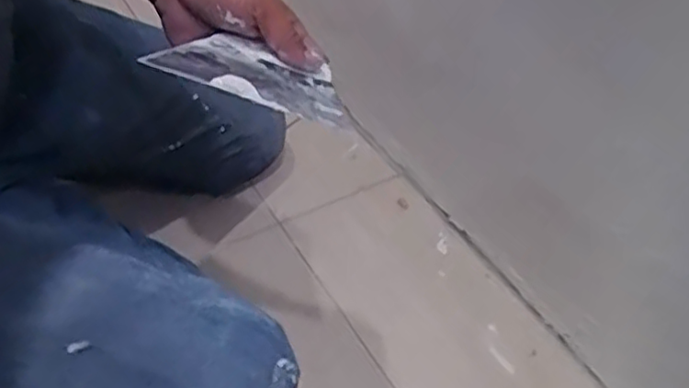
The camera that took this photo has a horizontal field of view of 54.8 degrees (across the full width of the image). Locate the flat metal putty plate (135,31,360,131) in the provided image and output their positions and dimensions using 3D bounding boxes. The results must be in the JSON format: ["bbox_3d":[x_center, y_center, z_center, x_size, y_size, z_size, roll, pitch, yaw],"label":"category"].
[{"bbox_3d":[-0.062,-0.085,0.463,0.136,0.009,0.081,16,34,-6],"label":"flat metal putty plate"}]

